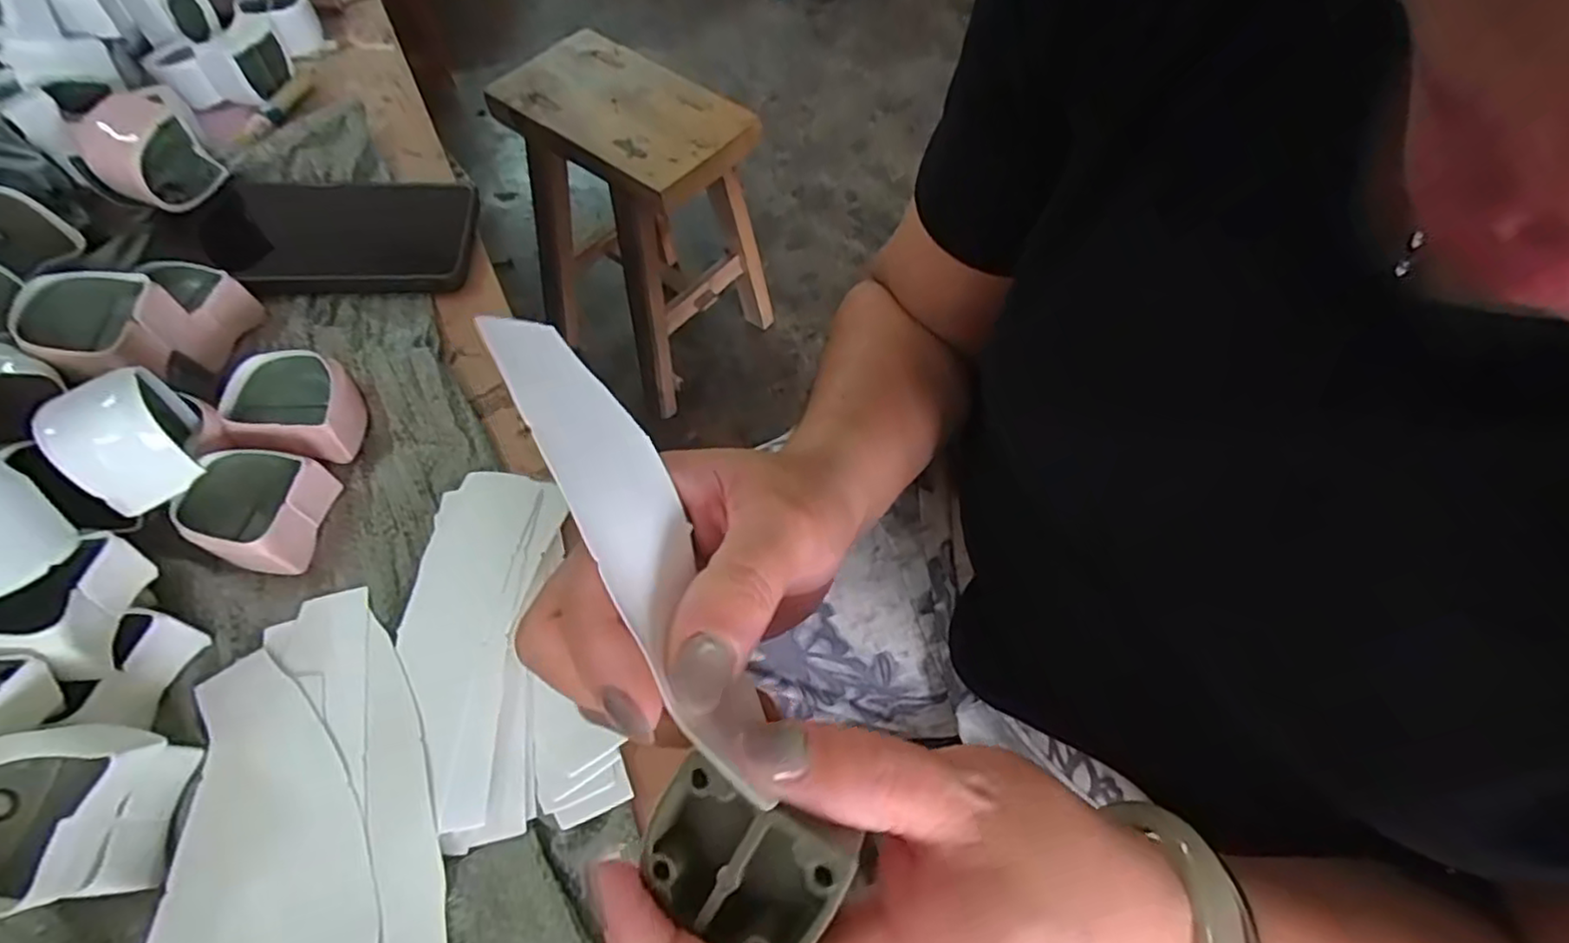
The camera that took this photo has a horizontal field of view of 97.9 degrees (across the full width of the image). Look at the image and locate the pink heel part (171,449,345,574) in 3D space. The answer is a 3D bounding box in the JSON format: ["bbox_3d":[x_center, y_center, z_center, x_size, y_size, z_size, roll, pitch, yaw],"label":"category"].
[{"bbox_3d":[-0.221,0.014,0.286,0.038,0.031,0.046,8,59,3],"label":"pink heel part"}]

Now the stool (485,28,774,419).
[{"bbox_3d":[-0.207,-0.378,1.060,0.308,0.430,0.269,38,66,18],"label":"stool"}]

